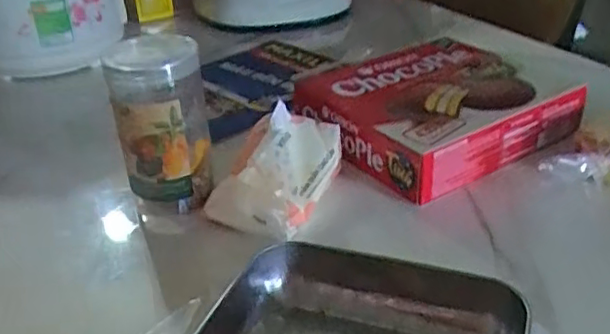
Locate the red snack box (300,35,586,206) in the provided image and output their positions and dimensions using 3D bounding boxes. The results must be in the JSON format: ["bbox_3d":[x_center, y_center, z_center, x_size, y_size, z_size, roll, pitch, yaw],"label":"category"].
[{"bbox_3d":[0.139,-0.071,0.714,0.249,0.061,0.235,-21,35,-28],"label":"red snack box"}]

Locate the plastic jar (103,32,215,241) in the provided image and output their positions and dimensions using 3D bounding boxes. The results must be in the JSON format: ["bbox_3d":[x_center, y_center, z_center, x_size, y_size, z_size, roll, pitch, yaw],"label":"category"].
[{"bbox_3d":[-0.130,-0.026,0.585,0.081,0.166,0.096,-10,32,-13],"label":"plastic jar"}]

